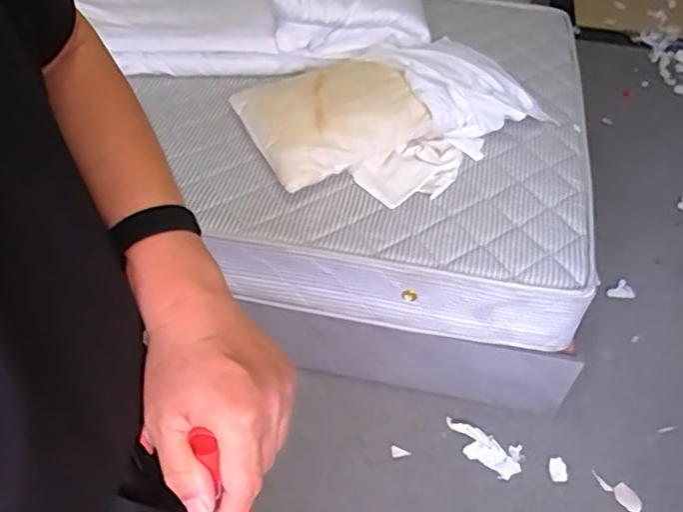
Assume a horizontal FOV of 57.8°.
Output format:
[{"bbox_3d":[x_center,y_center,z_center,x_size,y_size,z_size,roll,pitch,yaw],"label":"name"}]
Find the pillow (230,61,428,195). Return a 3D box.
[{"bbox_3d":[-0.038,-0.357,1.546,0.384,0.118,0.372,-20,51,-20],"label":"pillow"}]

